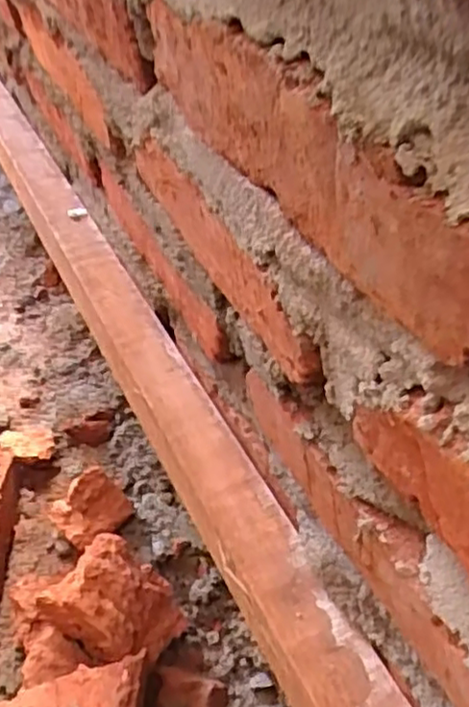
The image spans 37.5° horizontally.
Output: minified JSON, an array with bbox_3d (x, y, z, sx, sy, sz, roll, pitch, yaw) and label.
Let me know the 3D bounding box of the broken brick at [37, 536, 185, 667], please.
[{"bbox_3d":[-0.077,0.159,0.439,0.065,0.070,0.060,21,51,27],"label":"broken brick"}]

